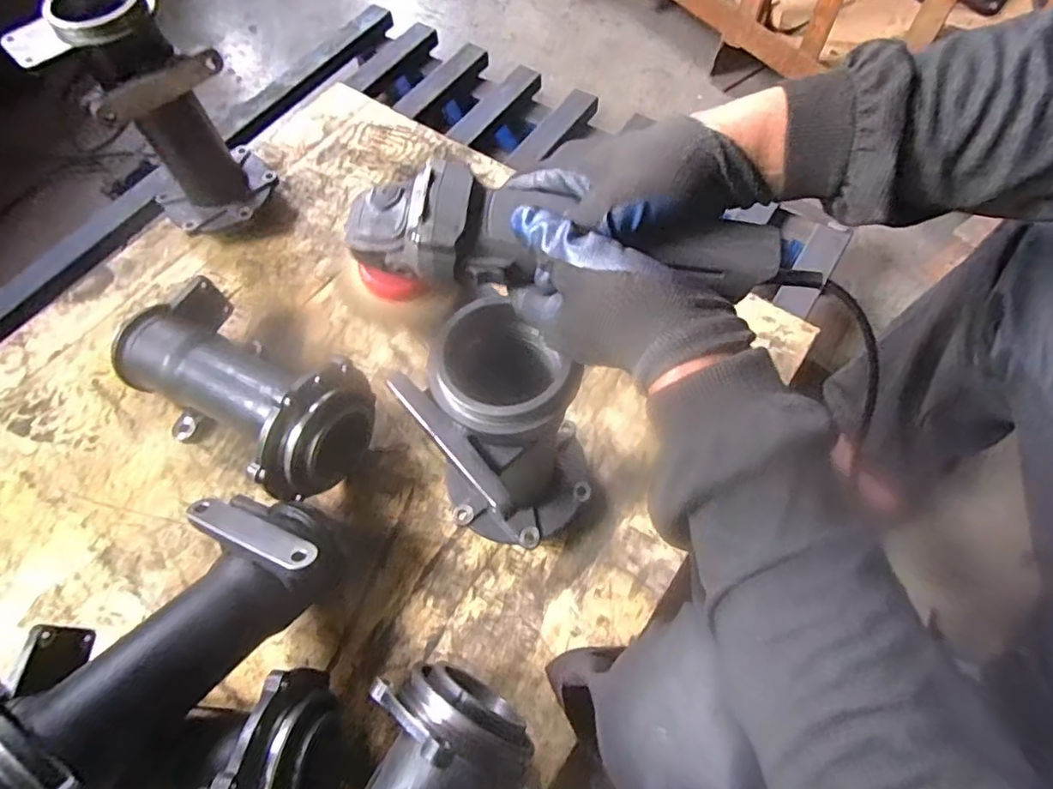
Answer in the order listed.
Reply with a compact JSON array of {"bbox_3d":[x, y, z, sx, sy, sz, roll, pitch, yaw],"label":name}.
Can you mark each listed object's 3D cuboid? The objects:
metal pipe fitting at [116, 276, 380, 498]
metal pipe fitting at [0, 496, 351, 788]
[{"bbox_3d":[-0.325,-0.005,0.656,0.291,0.158,0.150,30,68,15],"label":"metal pipe fitting"},{"bbox_3d":[-0.292,0.202,0.494,0.145,0.130,0.322,25,36,13],"label":"metal pipe fitting"}]

